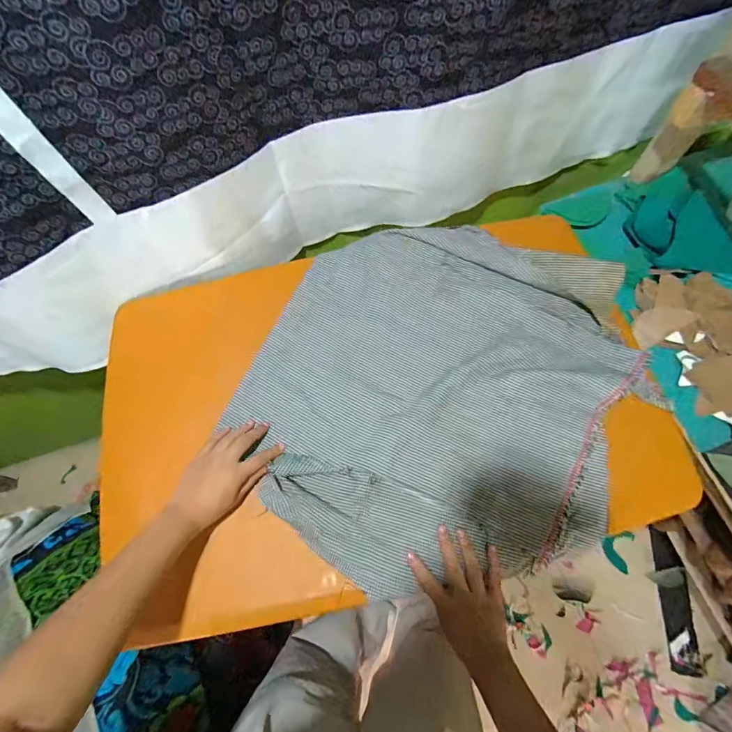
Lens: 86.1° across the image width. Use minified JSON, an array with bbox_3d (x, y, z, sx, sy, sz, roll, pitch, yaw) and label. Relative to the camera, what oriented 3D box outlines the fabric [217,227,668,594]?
[{"bbox_3d":[0.099,0.025,0.539,0.471,0.035,0.503,27,74,11],"label":"fabric"}]

